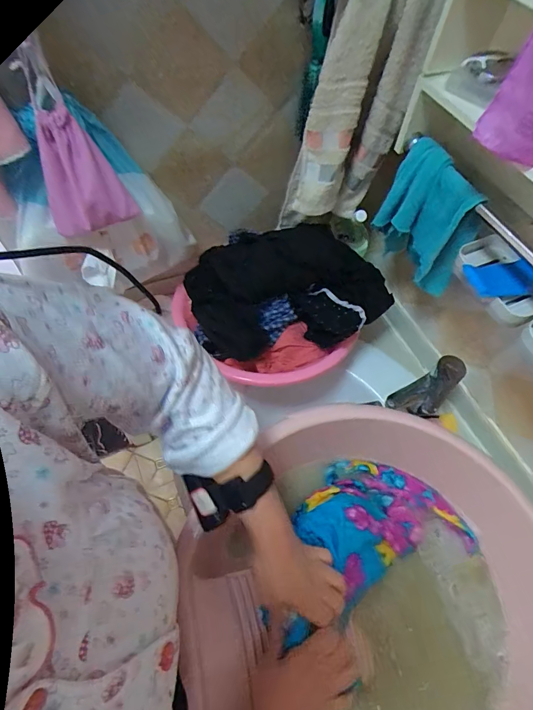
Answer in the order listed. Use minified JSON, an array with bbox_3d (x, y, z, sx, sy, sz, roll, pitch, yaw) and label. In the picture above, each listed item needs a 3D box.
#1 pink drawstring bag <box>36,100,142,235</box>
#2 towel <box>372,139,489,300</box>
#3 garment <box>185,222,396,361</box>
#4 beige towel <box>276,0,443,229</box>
[{"bbox_3d":[-0.225,-0.220,0.497,0.108,0.147,0.029,0,59,-4],"label":"pink drawstring bag"},{"bbox_3d":[0.226,-0.187,0.582,0.056,0.170,0.143,-34,67,-22],"label":"towel"},{"bbox_3d":[0.041,-0.108,0.681,0.343,0.121,0.178,-7,60,-9],"label":"garment"},{"bbox_3d":[0.111,-0.329,0.556,0.160,0.338,0.078,-30,66,-20],"label":"beige towel"}]

